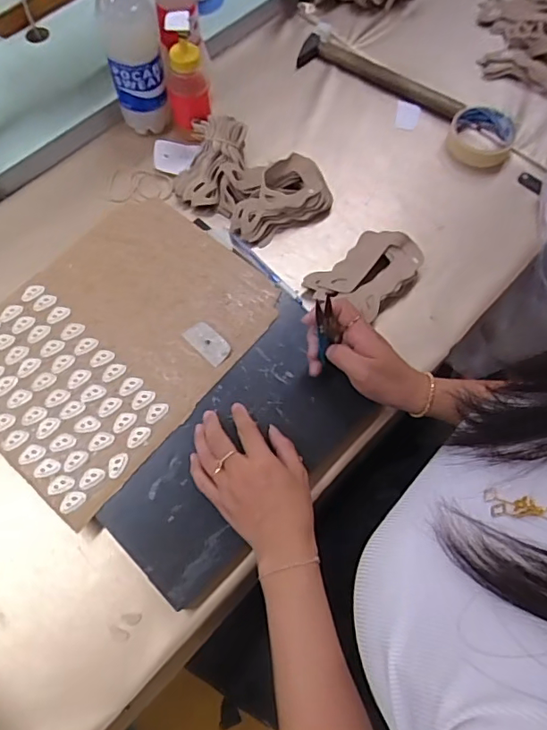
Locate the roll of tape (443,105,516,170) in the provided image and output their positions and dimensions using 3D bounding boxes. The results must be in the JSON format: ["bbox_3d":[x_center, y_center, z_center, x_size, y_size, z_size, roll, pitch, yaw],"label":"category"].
[{"bbox_3d":[0.284,-0.315,0.703,0.085,0.028,0.083,1,67,-2],"label":"roll of tape"}]

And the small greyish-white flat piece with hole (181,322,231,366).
[{"bbox_3d":[-0.070,-0.026,0.551,0.054,0.004,0.028,43,72,14],"label":"small greyish-white flat piece with hole"}]

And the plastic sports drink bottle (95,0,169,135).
[{"bbox_3d":[-0.168,-0.372,0.619,0.061,0.200,0.056,-7,68,-5],"label":"plastic sports drink bottle"}]

